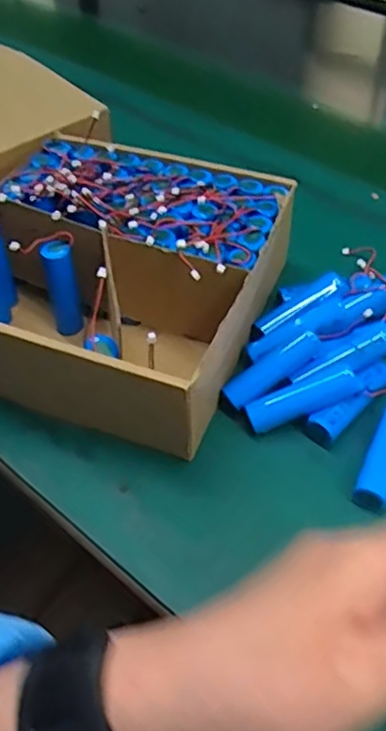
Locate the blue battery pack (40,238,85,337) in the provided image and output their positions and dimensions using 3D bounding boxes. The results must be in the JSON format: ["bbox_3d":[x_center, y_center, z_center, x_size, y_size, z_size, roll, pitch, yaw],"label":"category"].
[{"bbox_3d":[-0.086,-0.050,0.423,0.018,0.072,0.014,-8,49,-6],"label":"blue battery pack"}]

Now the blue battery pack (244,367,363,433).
[{"bbox_3d":[0.065,0.020,0.380,0.068,0.014,0.017,-21,50,2],"label":"blue battery pack"}]

